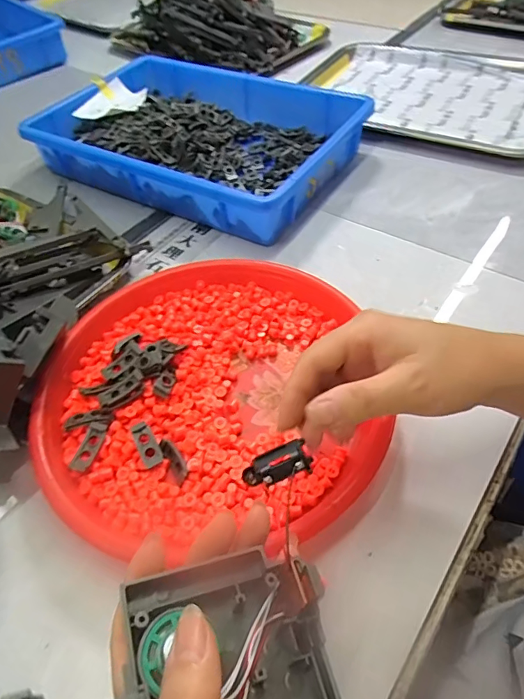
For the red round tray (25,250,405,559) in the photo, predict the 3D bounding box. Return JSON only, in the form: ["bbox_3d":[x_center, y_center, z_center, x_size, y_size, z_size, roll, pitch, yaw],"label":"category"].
[{"bbox_3d":[-0.041,0.026,0.350,0.233,0.032,0.238,-2,52,3],"label":"red round tray"}]

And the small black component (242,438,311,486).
[{"bbox_3d":[0.007,0.058,0.230,0.035,0.005,0.018,-24,51,10],"label":"small black component"}]

